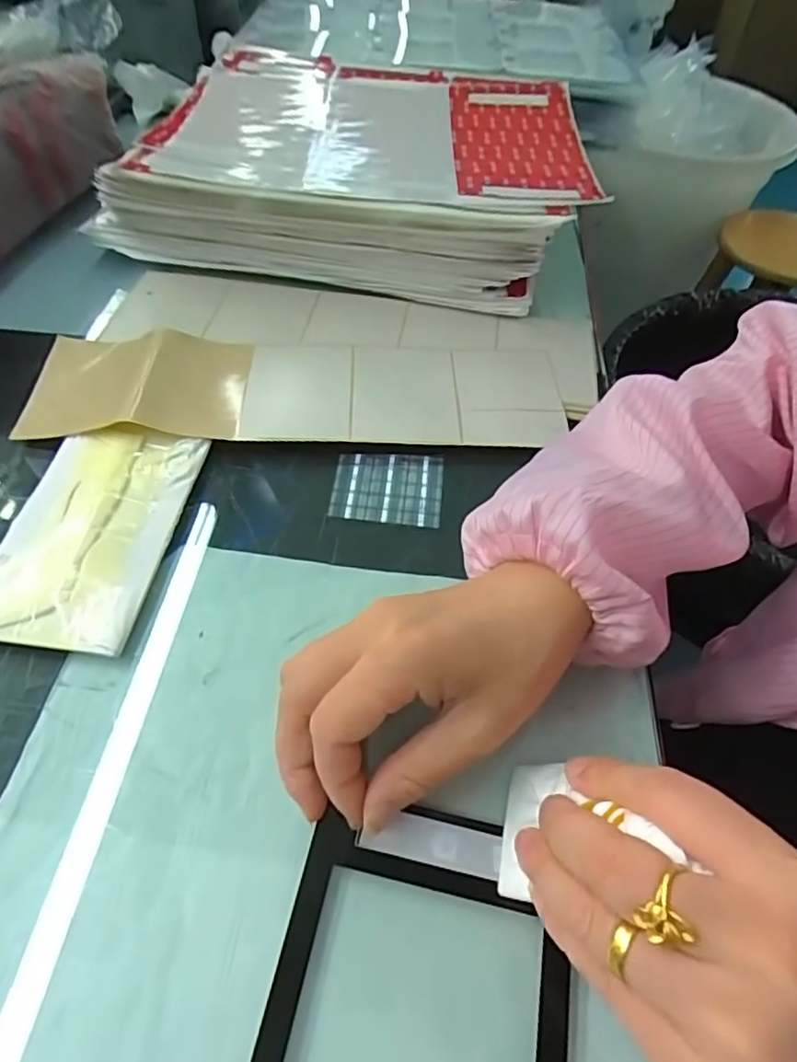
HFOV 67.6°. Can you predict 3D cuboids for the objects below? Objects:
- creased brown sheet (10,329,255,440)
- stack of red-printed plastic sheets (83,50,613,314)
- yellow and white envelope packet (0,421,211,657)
[{"bbox_3d":[-0.166,-0.093,0.380,0.129,0.015,0.092,0,54,-3],"label":"creased brown sheet"},{"bbox_3d":[-0.035,-0.299,0.493,0.354,0.073,0.266,5,54,1],"label":"stack of red-printed plastic sheets"},{"bbox_3d":[-0.161,-0.002,0.314,0.080,0.014,0.134,8,54,3],"label":"yellow and white envelope packet"}]

